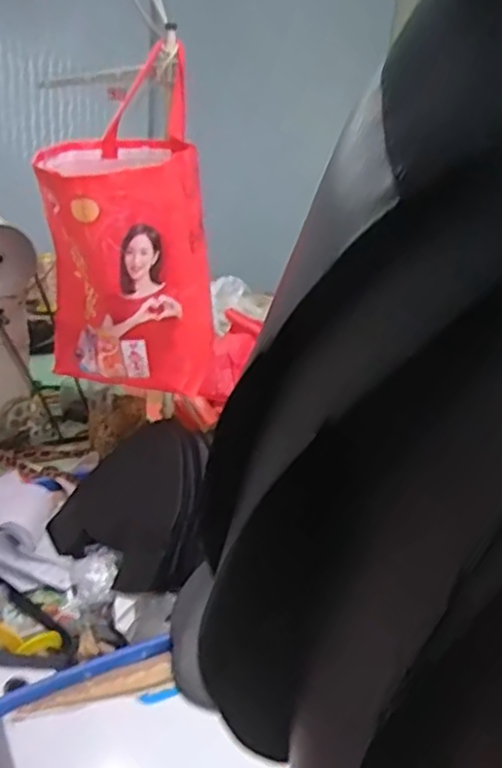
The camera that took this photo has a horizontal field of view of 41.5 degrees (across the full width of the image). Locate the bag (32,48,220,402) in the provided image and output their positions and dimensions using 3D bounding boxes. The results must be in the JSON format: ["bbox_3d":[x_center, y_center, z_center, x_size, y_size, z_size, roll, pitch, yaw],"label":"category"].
[{"bbox_3d":[-0.197,-0.240,0.982,0.219,0.448,0.264,-3,23,-17],"label":"bag"}]

